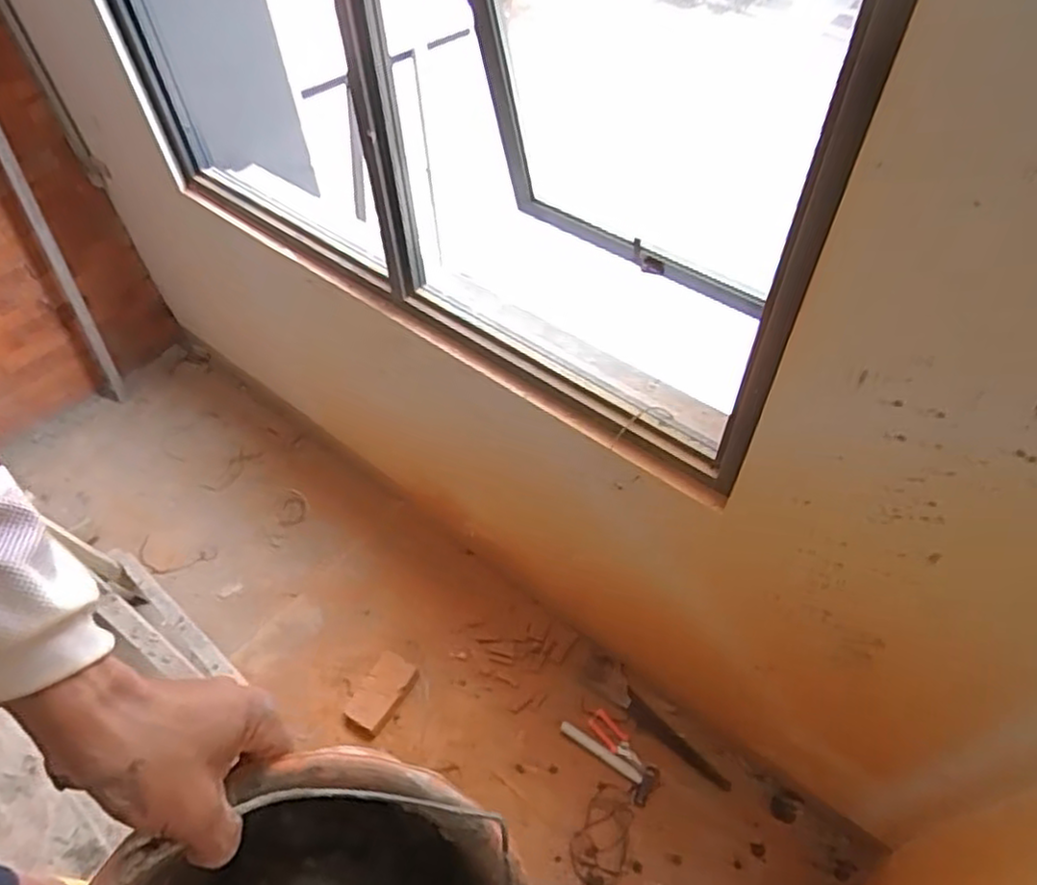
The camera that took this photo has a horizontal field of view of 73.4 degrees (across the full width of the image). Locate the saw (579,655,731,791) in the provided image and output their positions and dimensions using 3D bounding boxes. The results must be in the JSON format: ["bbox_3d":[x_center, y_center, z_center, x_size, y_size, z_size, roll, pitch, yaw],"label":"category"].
[{"bbox_3d":[0.350,0.689,1.755,0.430,0.029,0.093,30,56,24],"label":"saw"}]

